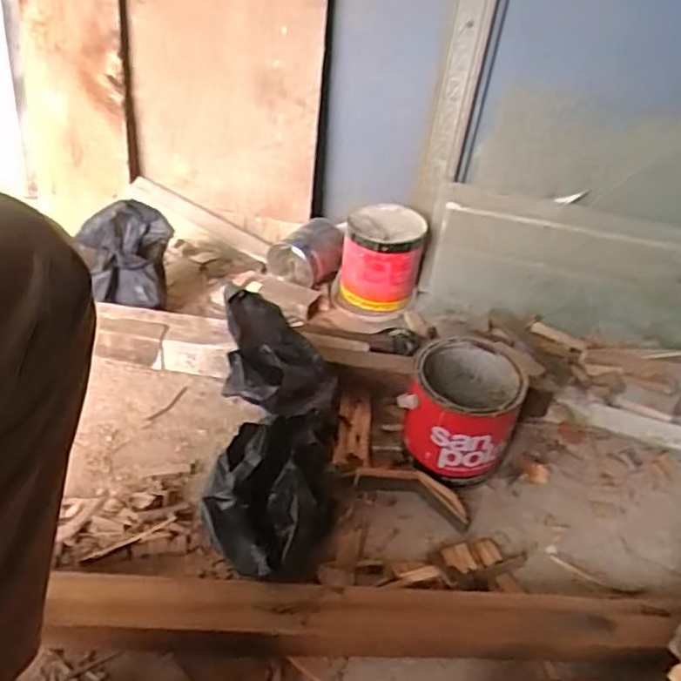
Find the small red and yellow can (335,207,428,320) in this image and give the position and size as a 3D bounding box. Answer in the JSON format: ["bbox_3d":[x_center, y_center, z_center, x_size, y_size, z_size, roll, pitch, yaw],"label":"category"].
[{"bbox_3d":[0.077,-0.153,1.276,0.154,0.166,0.150,11,35,5],"label":"small red and yellow can"}]

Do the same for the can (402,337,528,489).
[{"bbox_3d":[0.168,0.104,0.927,0.147,0.158,0.151,12,35,6],"label":"can"}]

